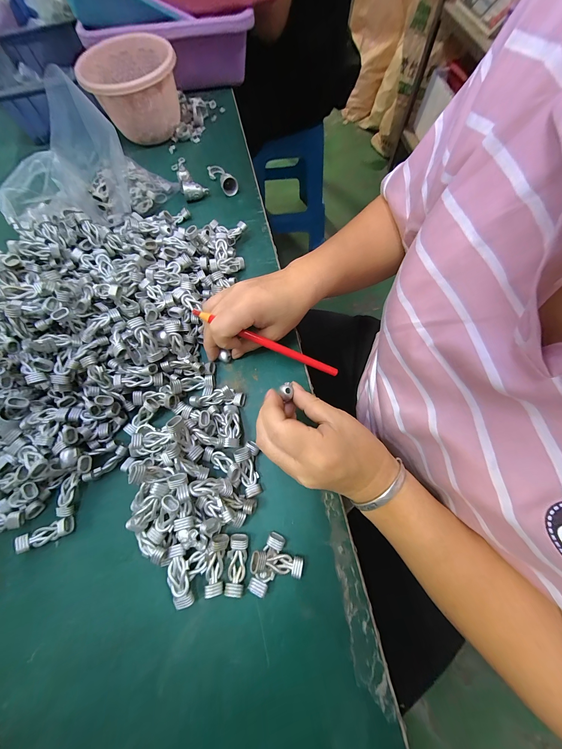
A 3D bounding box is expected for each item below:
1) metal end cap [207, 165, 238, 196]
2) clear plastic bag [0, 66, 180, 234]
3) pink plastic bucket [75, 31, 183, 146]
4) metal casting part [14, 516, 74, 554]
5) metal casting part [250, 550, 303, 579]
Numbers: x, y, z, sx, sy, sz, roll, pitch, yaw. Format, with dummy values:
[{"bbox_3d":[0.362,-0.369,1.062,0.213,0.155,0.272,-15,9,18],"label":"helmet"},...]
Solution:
[{"bbox_3d":[-0.091,-0.307,0.385,0.024,0.019,0.065,-29,71,-8],"label":"metal end cap"},{"bbox_3d":[-0.273,-0.274,0.318,0.180,0.134,0.122,7,70,5],"label":"clear plastic bag"},{"bbox_3d":[-0.230,-0.444,0.400,0.138,0.092,0.131,-1,69,2],"label":"pink plastic bucket"},{"bbox_3d":[-0.214,0.145,0.226,0.043,0.012,0.015,-22,70,-6],"label":"metal casting part"},{"bbox_3d":[-0.004,0.159,0.208,0.044,0.012,0.015,19,70,-15],"label":"metal casting part"}]

